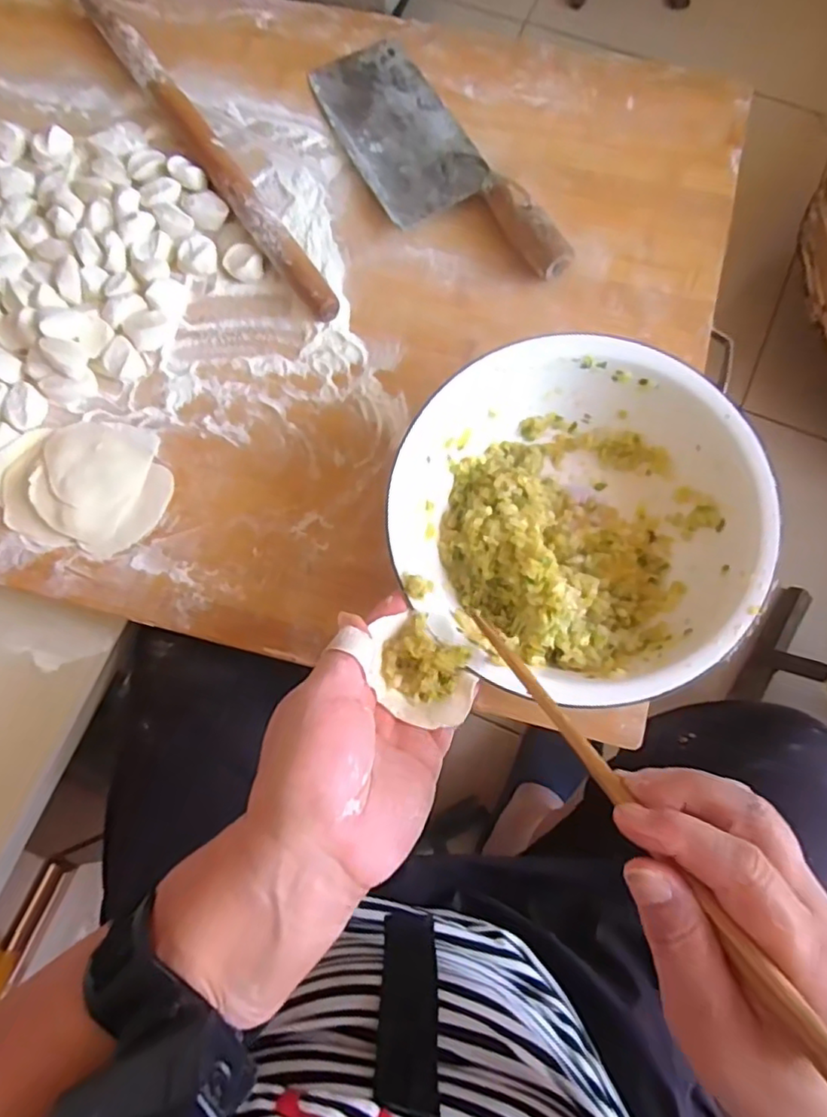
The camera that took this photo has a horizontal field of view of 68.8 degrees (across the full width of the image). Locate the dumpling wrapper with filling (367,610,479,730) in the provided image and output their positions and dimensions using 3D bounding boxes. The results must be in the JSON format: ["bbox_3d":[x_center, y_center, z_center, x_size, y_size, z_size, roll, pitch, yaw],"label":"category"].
[{"bbox_3d":[0.005,0.063,0.335,0.064,0.013,0.049,37,81,9],"label":"dumpling wrapper with filling"}]

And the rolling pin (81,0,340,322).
[{"bbox_3d":[-0.171,-0.335,0.493,0.025,0.029,0.370,-35,79,-6],"label":"rolling pin"}]

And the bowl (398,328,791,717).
[{"bbox_3d":[0.100,-0.022,0.391,0.217,0.077,0.217,0,77,2],"label":"bowl"}]

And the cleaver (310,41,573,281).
[{"bbox_3d":[0.010,-0.315,0.480,0.090,0.030,0.273,-30,78,-5],"label":"cleaver"}]

